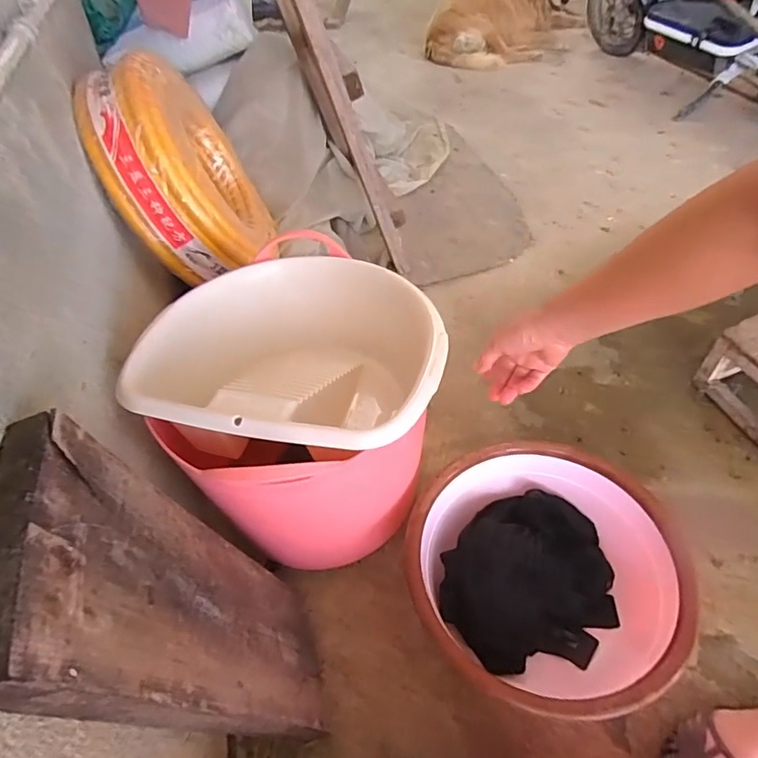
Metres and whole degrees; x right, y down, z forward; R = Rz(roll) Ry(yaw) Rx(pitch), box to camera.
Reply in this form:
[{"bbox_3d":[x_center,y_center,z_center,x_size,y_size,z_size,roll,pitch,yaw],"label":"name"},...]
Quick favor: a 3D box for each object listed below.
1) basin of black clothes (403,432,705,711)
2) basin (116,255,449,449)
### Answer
[{"bbox_3d":[0.246,0.311,0.829,0.381,0.171,0.394,-4,48,4],"label":"basin of black clothes"},{"bbox_3d":[-0.110,-0.006,0.824,0.418,0.224,0.366,5,49,12],"label":"basin"}]

